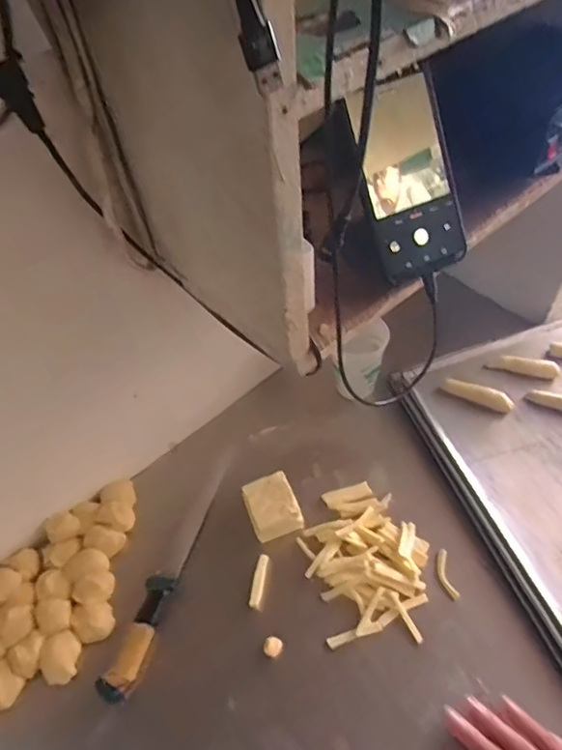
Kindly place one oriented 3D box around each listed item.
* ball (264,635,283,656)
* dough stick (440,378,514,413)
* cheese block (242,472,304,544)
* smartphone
[{"bbox_3d":[-0.008,0.286,0.579,0.020,0.007,0.019,-2,55,2],"label":"ball"},{"bbox_3d":[0.258,0.025,0.720,0.090,0.017,0.022,19,58,16],"label":"dough stick"},{"bbox_3d":[-0.008,0.160,0.655,0.061,0.045,0.070,-19,55,-8],"label":"cheese block"},{"bbox_3d":[0.100,-0.152,0.429,0.078,0.147,0.006,-23,16,-9],"label":"smartphone"}]

